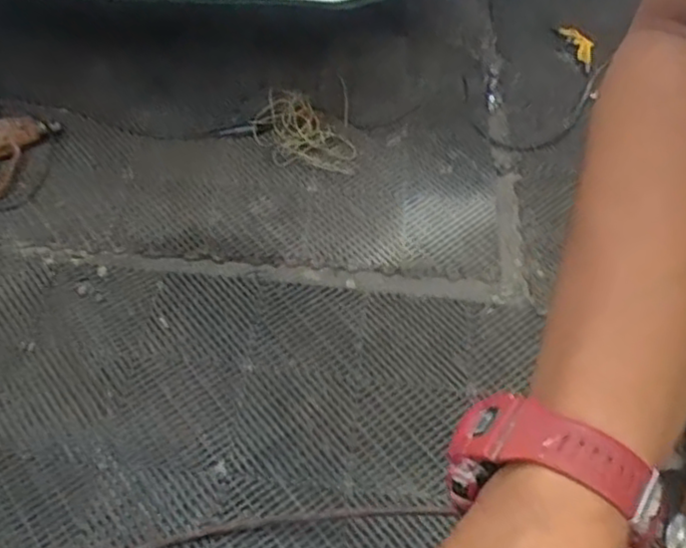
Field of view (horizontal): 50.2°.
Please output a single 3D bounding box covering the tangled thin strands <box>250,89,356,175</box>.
[{"bbox_3d":[-0.088,-0.315,1.671,0.264,0.065,0.169,37,59,24],"label":"tangled thin strands"}]

